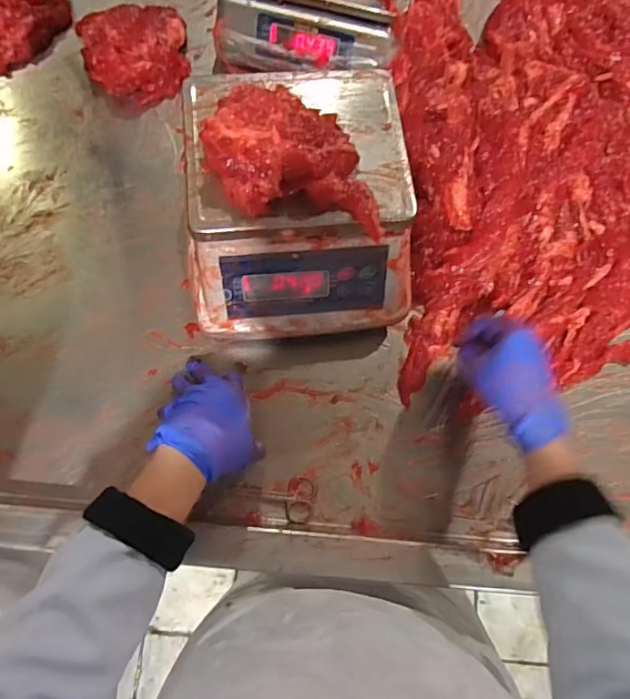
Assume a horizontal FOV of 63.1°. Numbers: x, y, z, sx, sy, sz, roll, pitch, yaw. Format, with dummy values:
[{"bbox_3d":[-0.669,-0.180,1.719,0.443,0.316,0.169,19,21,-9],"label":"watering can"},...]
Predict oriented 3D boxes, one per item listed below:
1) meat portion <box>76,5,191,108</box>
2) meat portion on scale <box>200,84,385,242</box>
[{"bbox_3d":[-0.228,-0.384,0.658,0.131,0.042,0.125,0,77,-2],"label":"meat portion"},{"bbox_3d":[-0.017,-0.174,0.454,0.157,0.042,0.114,5,77,0],"label":"meat portion on scale"}]

